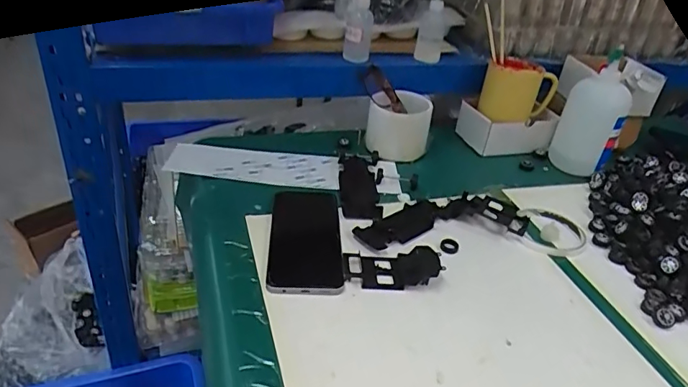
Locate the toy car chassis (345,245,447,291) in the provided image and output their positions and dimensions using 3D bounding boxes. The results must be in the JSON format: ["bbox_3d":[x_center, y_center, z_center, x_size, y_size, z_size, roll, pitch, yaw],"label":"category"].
[{"bbox_3d":[0.048,0.072,0.507,0.096,0.013,0.048,-1,33,-10],"label":"toy car chassis"}]

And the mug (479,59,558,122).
[{"bbox_3d":[0.261,-0.156,0.764,0.099,0.079,0.072,-22,42,-36],"label":"mug"}]

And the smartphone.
[{"bbox_3d":[-0.041,0.045,0.542,0.075,0.010,0.174,2,33,-6],"label":"smartphone"}]

